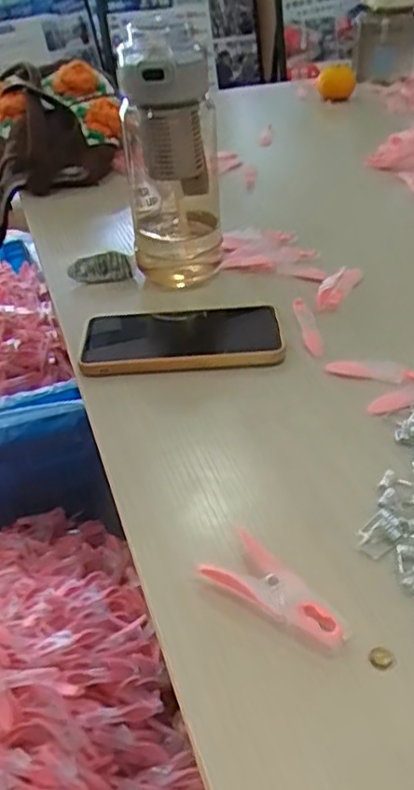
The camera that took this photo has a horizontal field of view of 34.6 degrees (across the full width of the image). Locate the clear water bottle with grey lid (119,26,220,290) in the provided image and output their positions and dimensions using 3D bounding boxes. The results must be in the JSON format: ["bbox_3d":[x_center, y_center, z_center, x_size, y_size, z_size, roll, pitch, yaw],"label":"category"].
[{"bbox_3d":[-0.030,-0.197,0.566,0.079,0.195,0.064,-5,38,0],"label":"clear water bottle with grey lid"}]

